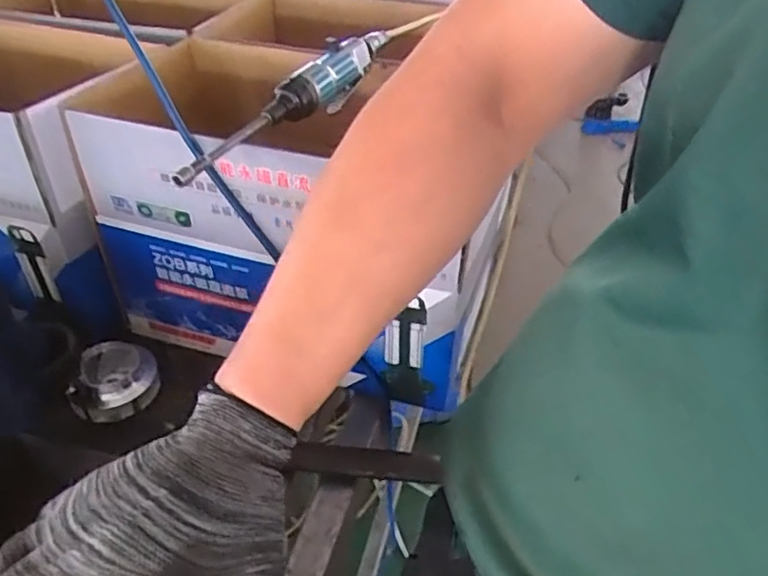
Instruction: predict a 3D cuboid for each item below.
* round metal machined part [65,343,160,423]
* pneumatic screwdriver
[{"bbox_3d":[-0.294,0.100,0.686,0.082,0.034,0.091,-6,40,-8],"label":"round metal machined part"},{"bbox_3d":[-0.084,-0.191,0.621,0.038,0.056,0.356,22,44,24],"label":"pneumatic screwdriver"}]

